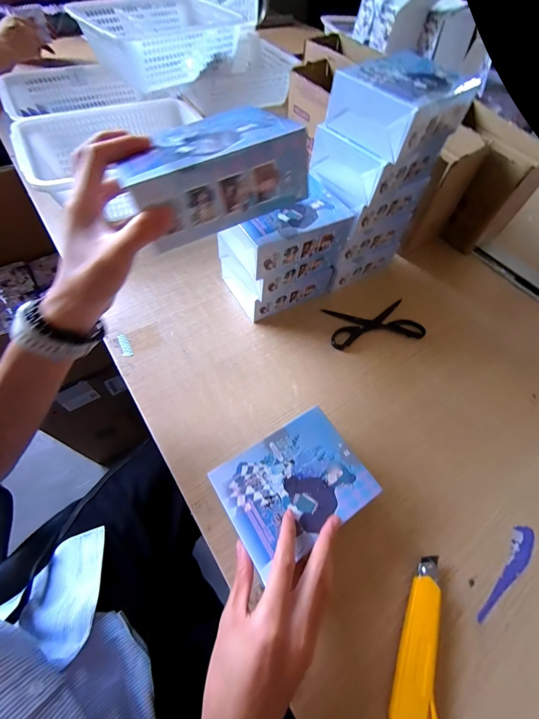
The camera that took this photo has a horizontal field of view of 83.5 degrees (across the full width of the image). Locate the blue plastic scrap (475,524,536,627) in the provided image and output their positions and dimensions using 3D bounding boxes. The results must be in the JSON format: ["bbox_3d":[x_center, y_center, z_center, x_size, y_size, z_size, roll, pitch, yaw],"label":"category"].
[{"bbox_3d":[0.261,0.234,0.329,0.024,0.006,0.121,40,63,20],"label":"blue plastic scrap"}]

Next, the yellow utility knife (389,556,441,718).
[{"bbox_3d":[0.141,0.276,0.287,0.036,0.021,0.156,18,58,7],"label":"yellow utility knife"}]

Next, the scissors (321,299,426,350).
[{"bbox_3d":[0.172,-0.062,0.504,0.153,0.008,0.078,-8,58,-9],"label":"scissors"}]

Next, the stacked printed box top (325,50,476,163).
[{"bbox_3d":[0.163,-0.315,0.377,0.143,0.064,0.117,-37,67,-24],"label":"stacked printed box top"}]

